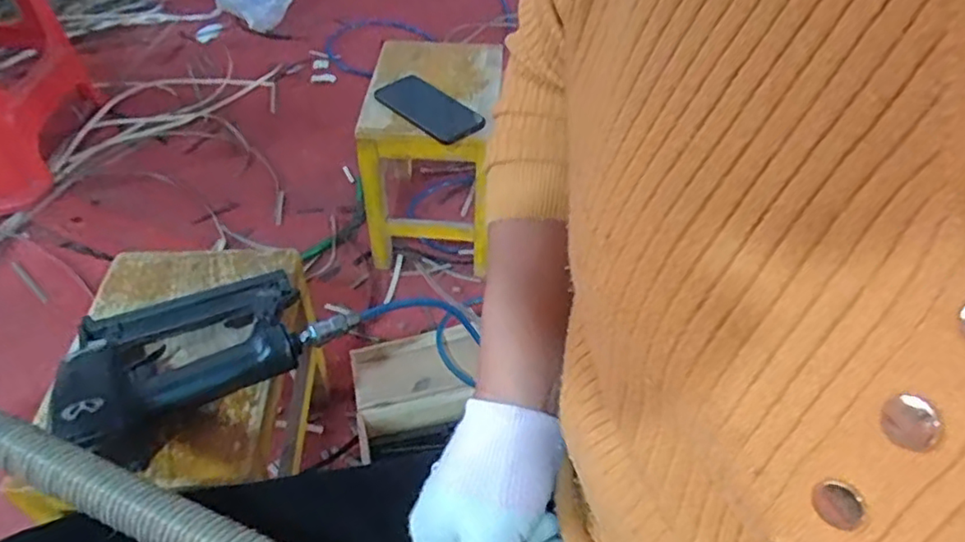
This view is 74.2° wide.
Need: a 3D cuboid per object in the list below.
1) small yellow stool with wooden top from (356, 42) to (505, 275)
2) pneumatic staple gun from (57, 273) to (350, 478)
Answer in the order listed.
[{"bbox_3d":[-0.083,-0.189,1.055,0.184,0.282,0.274,3,47,0],"label":"small yellow stool with wooden top"},{"bbox_3d":[-0.254,0.061,0.576,0.234,0.050,0.152,-28,54,-26],"label":"pneumatic staple gun"}]

